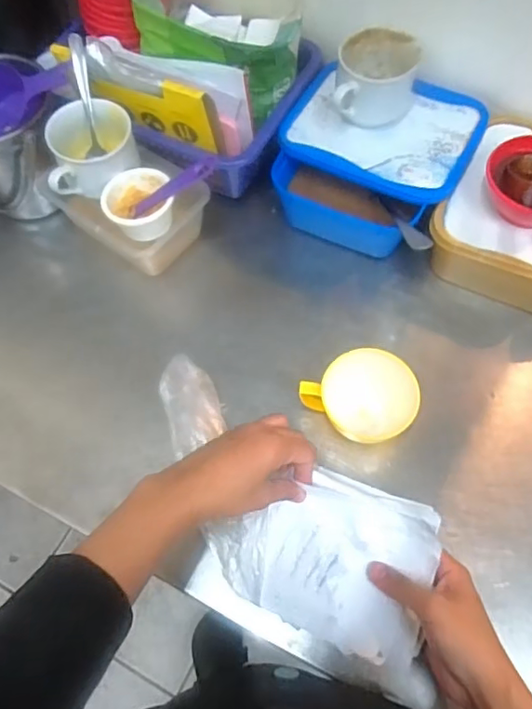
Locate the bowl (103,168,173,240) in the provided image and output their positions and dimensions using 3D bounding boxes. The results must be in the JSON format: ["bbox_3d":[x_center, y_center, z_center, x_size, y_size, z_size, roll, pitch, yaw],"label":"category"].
[{"bbox_3d":[-0.129,-0.154,0.580,0.068,0.033,0.068,-1,65,2],"label":"bowl"}]

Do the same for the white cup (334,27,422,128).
[{"bbox_3d":[0.119,-0.293,0.609,0.082,0.071,0.086,-1,65,2],"label":"white cup"}]

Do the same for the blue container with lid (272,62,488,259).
[{"bbox_3d":[0.122,-0.215,0.642,0.204,0.074,0.199,17,68,11],"label":"blue container with lid"}]

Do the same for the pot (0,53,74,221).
[{"bbox_3d":[-0.286,-0.240,0.649,0.136,0.144,0.124,-1,66,3],"label":"pot"}]

